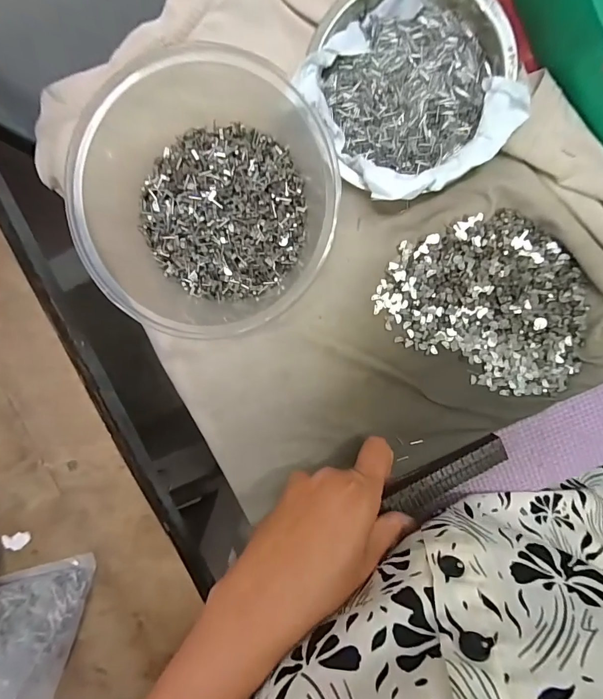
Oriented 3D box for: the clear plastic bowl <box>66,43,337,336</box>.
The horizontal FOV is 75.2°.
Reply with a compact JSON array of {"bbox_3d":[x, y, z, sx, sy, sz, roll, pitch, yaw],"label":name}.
[{"bbox_3d":[-0.052,-0.094,0.233,0.145,0.069,0.159,0,97,3],"label":"clear plastic bowl"}]

